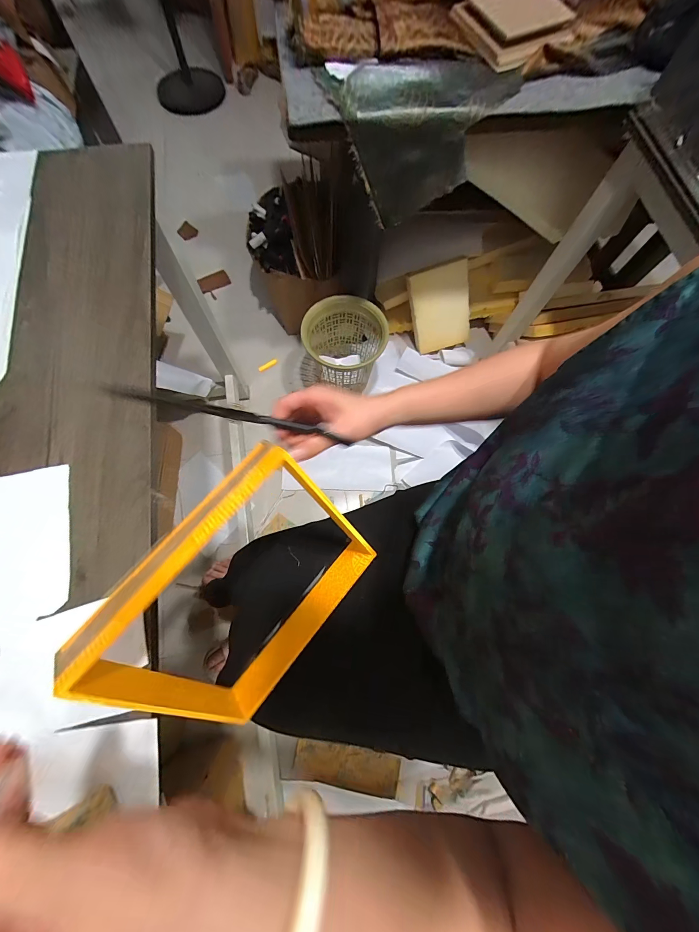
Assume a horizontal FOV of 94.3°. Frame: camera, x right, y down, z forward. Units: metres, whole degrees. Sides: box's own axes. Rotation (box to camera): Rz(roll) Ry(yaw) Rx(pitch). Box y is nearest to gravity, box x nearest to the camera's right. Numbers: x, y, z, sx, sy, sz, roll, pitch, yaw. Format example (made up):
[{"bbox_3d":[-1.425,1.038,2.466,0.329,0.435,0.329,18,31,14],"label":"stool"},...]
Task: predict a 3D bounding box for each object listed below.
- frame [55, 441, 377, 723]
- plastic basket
[{"bbox_3d":[-0.098,0.127,0.330,0.050,0.211,0.238,28,73,42],"label":"frame"},{"bbox_3d":[-0.025,-0.387,1.105,0.241,0.251,0.255,8,72,0],"label":"plastic basket"}]

